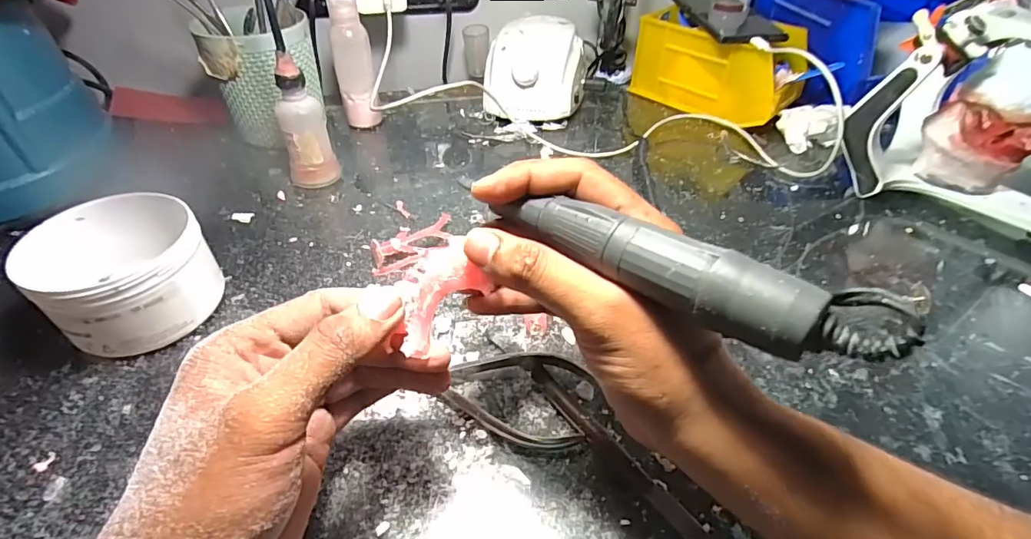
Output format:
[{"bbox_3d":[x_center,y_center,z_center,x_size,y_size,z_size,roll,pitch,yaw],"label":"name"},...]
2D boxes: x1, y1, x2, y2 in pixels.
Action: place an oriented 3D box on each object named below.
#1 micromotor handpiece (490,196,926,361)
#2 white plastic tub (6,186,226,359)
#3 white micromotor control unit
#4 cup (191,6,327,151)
[{"bbox_3d":[0.053,-0.002,0.185,0.156,0.023,0.026,24,47,35],"label":"micromotor handpiece"},{"bbox_3d":[-0.244,0.001,0.313,0.107,0.063,0.098,1,43,-1],"label":"white plastic tub"},{"bbox_3d":[0.025,-0.223,0.549,0.103,0.079,0.124,7,43,6],"label":"white micromotor control unit"},{"bbox_3d":[-0.239,-0.183,0.466,0.098,0.125,0.079,2,43,0],"label":"cup"}]

